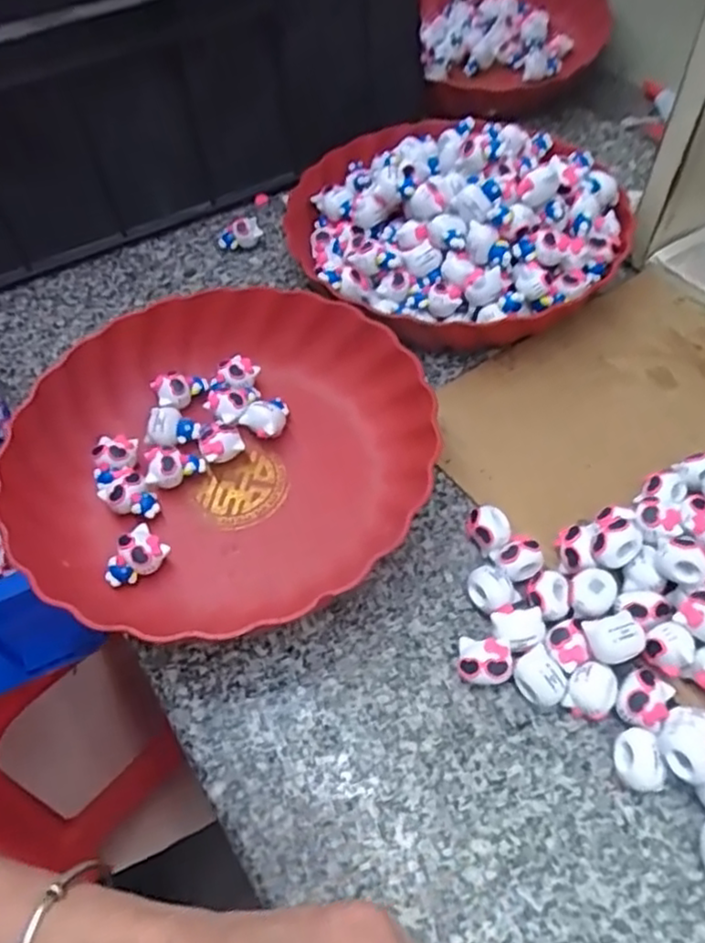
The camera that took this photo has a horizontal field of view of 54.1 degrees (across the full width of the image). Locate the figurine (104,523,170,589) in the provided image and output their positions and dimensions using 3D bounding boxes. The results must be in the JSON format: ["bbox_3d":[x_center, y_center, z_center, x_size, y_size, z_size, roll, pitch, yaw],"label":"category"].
[{"bbox_3d":[-0.121,0.049,0.386,0.024,0.020,0.034,30,61,22],"label":"figurine"}]

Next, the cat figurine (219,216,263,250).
[{"bbox_3d":[-0.091,-0.190,0.560,0.034,0.022,0.018,-17,55,-9],"label":"cat figurine"}]

